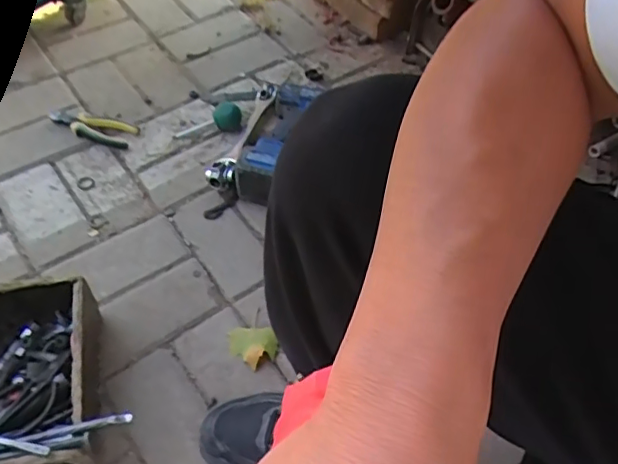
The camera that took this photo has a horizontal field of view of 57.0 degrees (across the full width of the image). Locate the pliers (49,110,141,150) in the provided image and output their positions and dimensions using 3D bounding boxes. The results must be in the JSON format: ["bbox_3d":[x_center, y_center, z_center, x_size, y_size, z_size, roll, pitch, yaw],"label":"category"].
[{"bbox_3d":[-0.362,-0.177,0.958,0.146,0.018,0.052,14,56,6],"label":"pliers"}]

